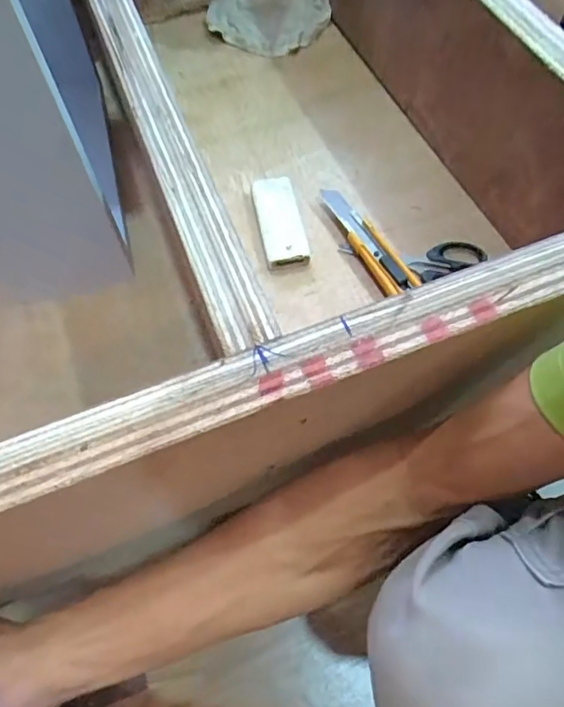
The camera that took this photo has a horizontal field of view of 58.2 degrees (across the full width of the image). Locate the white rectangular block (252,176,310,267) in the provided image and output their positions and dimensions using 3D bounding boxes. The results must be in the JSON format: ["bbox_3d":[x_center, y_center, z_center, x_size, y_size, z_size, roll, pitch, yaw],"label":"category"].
[{"bbox_3d":[-0.003,-0.129,0.490,0.039,0.020,0.102,-11,64,-3],"label":"white rectangular block"}]

